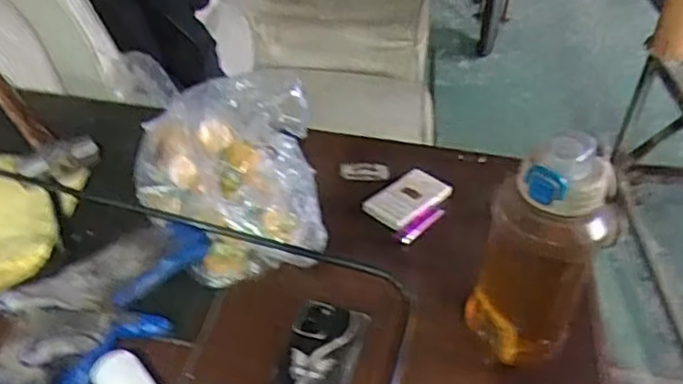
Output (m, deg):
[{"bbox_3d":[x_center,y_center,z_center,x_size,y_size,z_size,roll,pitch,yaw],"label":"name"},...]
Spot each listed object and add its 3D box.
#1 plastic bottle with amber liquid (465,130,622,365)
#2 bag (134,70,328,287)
[{"bbox_3d":[0.175,0.061,0.598,0.099,0.238,0.083,20,42,19],"label":"plastic bottle with amber liquid"},{"bbox_3d":[-0.137,-0.026,0.790,0.210,0.098,0.254,-3,40,-8],"label":"bag"}]

